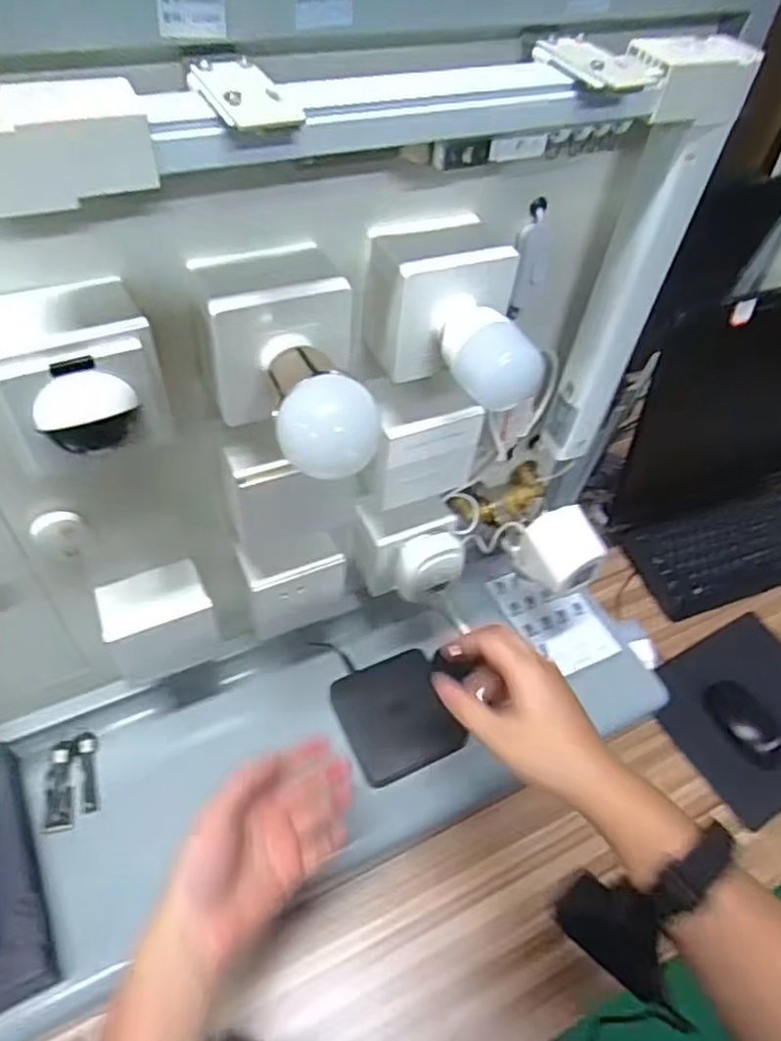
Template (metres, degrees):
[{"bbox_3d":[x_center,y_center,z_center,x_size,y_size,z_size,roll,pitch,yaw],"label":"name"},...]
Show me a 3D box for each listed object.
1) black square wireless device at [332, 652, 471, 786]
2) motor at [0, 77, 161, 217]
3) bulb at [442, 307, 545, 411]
[{"bbox_3d":[0.005,0.199,0.685,0.105,0.012,0.112,-26,73,-4],"label":"black square wireless device"},{"bbox_3d":[-0.145,-0.163,0.289,0.076,0.034,0.039,-16,54,-18],"label":"motor"},{"bbox_3d":[0.062,-0.106,0.424,0.043,0.043,0.070,-26,58,-24],"label":"bulb"}]

